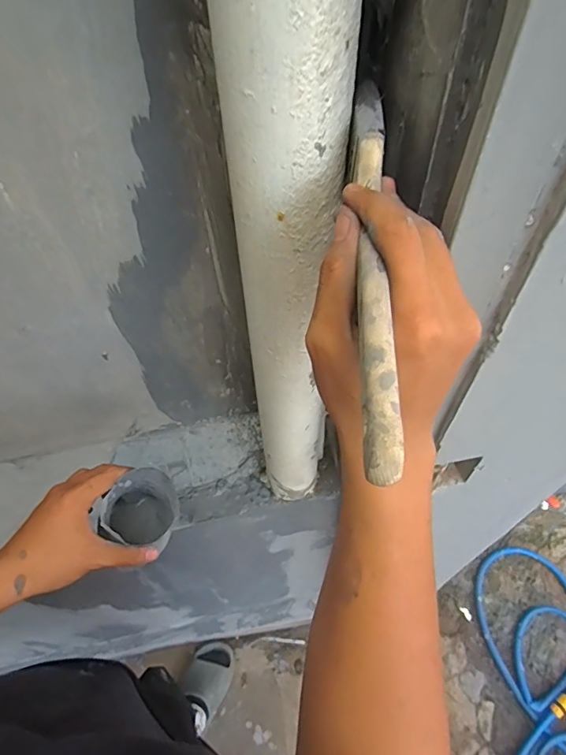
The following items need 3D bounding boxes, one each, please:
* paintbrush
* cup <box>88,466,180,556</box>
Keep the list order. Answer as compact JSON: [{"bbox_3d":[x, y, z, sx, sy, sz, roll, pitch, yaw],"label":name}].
[{"bbox_3d":[0.041,-0.066,0.220,0.016,0.012,0.230,2,60,3],"label":"paintbrush"},{"bbox_3d":[-0.143,0.138,0.488,0.073,0.076,0.070,-1,59,1],"label":"cup"}]

